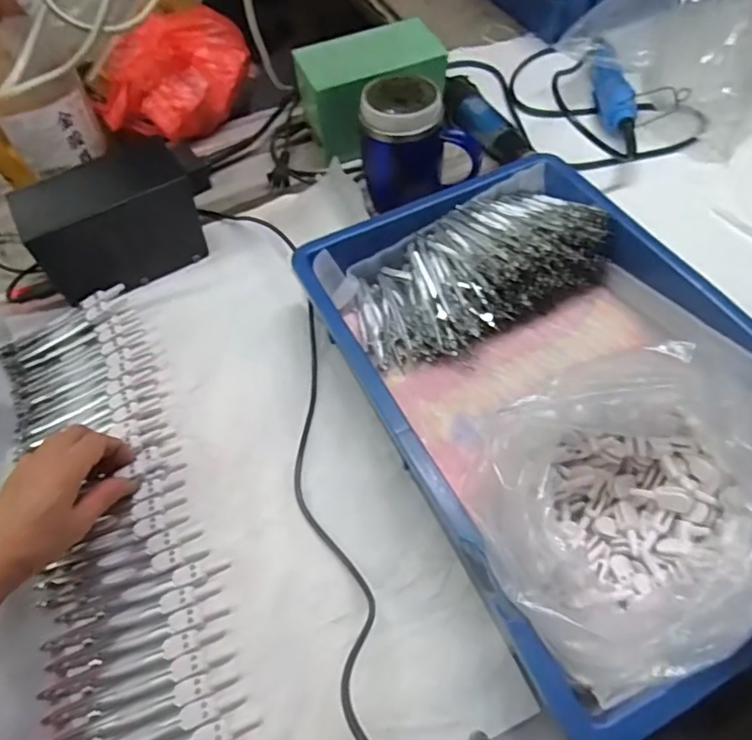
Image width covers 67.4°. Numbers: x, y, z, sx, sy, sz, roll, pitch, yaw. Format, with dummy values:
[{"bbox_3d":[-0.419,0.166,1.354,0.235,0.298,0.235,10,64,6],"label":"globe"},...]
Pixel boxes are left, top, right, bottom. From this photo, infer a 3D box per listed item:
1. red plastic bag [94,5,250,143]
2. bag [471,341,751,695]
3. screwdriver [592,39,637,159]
[{"bbox_3d":[-0.269,-0.385,0.737,0.171,0.103,0.163,18,61,15],"label":"red plastic bag"},{"bbox_3d":[0.162,0.098,0.373,0.190,0.120,0.170,-25,59,-12],"label":"bag"},{"bbox_3d":[0.296,-0.339,0.695,0.036,0.036,0.173,-1,57,3],"label":"screwdriver"}]

